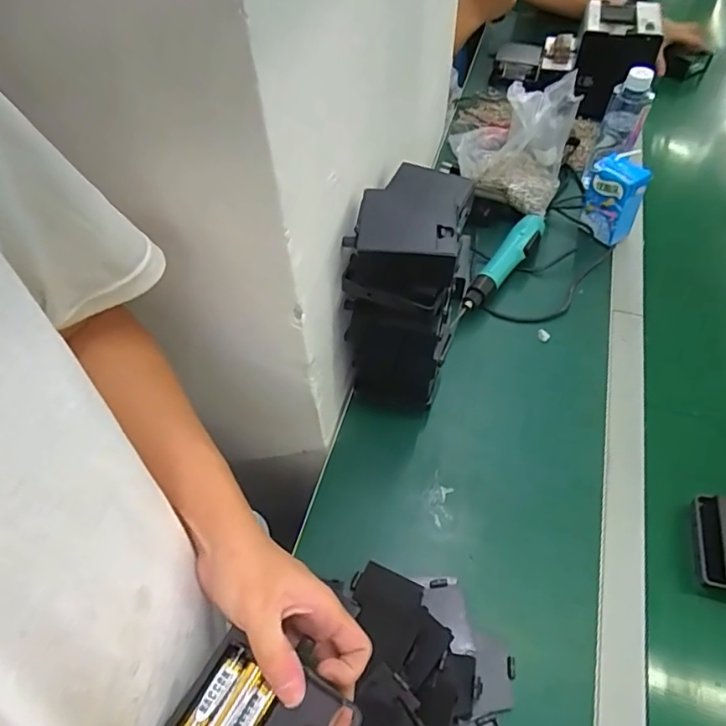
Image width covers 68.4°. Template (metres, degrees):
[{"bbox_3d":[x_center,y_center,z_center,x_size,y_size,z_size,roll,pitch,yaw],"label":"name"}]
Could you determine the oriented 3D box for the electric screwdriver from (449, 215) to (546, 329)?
[{"bbox_3d":[0.187,-0.132,0.735,0.041,0.040,0.222,32,61,20],"label":"electric screwdriver"}]

